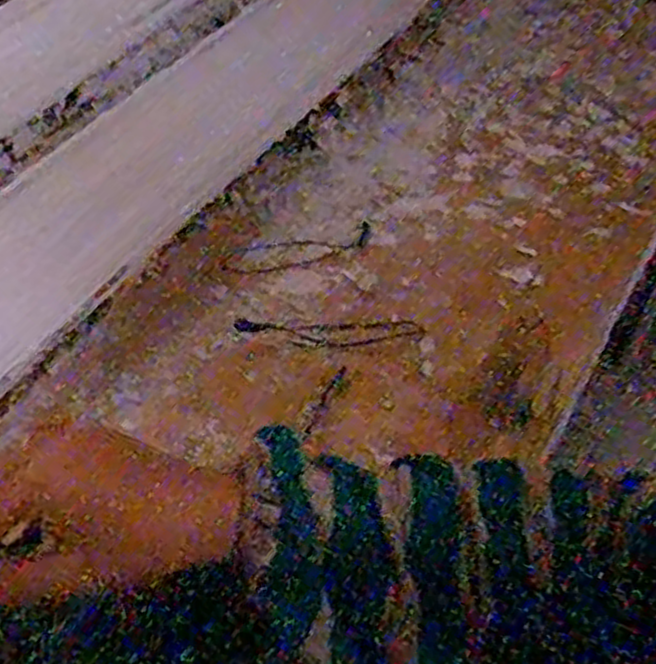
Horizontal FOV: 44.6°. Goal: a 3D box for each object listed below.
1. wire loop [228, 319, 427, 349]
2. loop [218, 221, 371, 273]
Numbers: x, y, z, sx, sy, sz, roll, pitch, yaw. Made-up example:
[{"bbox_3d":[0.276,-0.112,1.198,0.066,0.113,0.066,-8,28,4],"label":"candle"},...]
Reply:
[{"bbox_3d":[0.000,0.001,0.557,0.129,0.010,0.026,3,48,2],"label":"wire loop"},{"bbox_3d":[-0.020,-0.065,0.618,0.126,0.012,0.026,-19,51,-16],"label":"loop"}]

